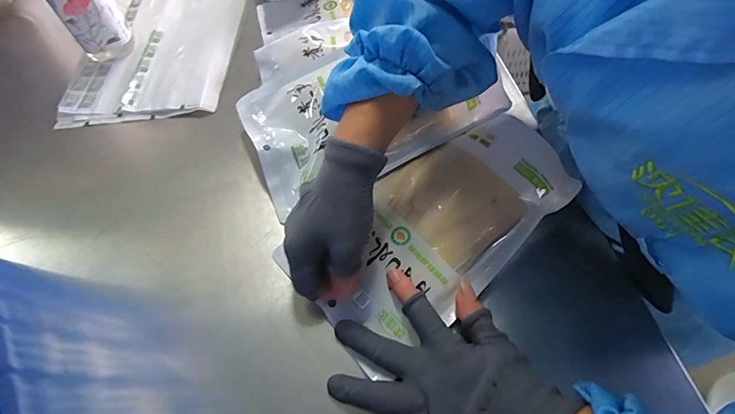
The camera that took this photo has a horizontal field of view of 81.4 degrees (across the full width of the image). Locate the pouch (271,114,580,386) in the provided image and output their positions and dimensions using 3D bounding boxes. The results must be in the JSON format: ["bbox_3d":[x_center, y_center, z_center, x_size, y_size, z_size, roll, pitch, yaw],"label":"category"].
[{"bbox_3d":[0.068,0.006,0.380,0.230,0.038,0.126,-34,62,-15],"label":"pouch"}]

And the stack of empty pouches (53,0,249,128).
[{"bbox_3d":[-0.275,-0.235,0.576,0.202,0.019,0.294,-2,59,3],"label":"stack of empty pouches"}]

